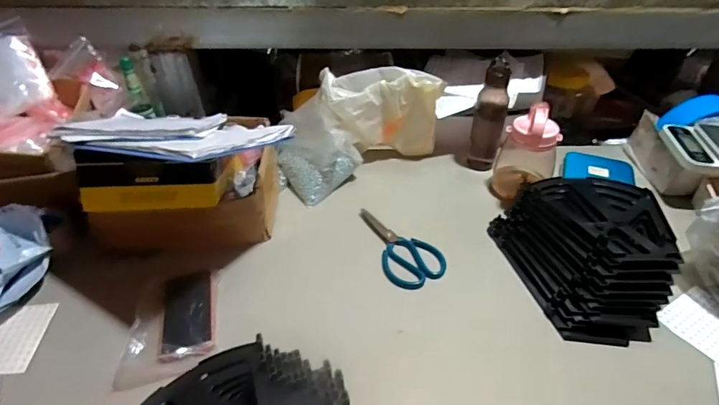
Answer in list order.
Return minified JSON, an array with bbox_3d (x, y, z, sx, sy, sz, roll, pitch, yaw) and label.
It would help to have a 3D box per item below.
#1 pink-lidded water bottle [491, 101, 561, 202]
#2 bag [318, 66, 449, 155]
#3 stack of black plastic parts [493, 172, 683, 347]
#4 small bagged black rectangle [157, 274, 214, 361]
[{"bbox_3d":[0.340,-0.098,0.884,0.110,0.198,0.115,15,41,19],"label":"pink-lidded water bottle"},{"bbox_3d":[0.045,-0.190,0.978,0.259,0.197,0.102,-9,40,-10],"label":"bag"},{"bbox_3d":[0.412,0.074,0.769,0.283,0.087,0.328,-10,40,-11],"label":"stack of black plastic parts"},{"bbox_3d":[-0.263,0.164,0.671,0.076,0.017,0.161,-9,40,-11],"label":"small bagged black rectangle"}]

